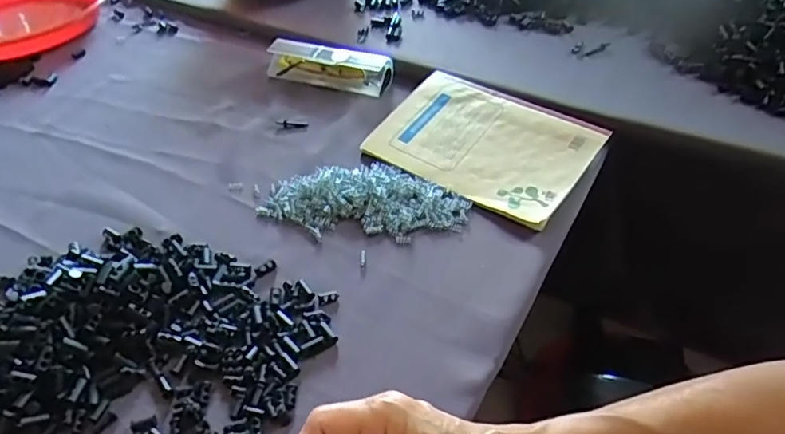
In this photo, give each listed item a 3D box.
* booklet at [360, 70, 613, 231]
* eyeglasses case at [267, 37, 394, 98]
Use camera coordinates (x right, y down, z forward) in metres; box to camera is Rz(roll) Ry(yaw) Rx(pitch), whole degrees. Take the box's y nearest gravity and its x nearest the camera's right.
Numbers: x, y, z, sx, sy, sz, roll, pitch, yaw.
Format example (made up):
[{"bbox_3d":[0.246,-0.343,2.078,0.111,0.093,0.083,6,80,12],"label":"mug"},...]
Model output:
[{"bbox_3d":[0.089,-0.077,0.571,0.205,0.009,0.144,27,60,27],"label":"booklet"},{"bbox_3d":[-0.081,-0.188,0.691,0.155,0.029,0.047,16,49,21],"label":"eyeglasses case"}]

